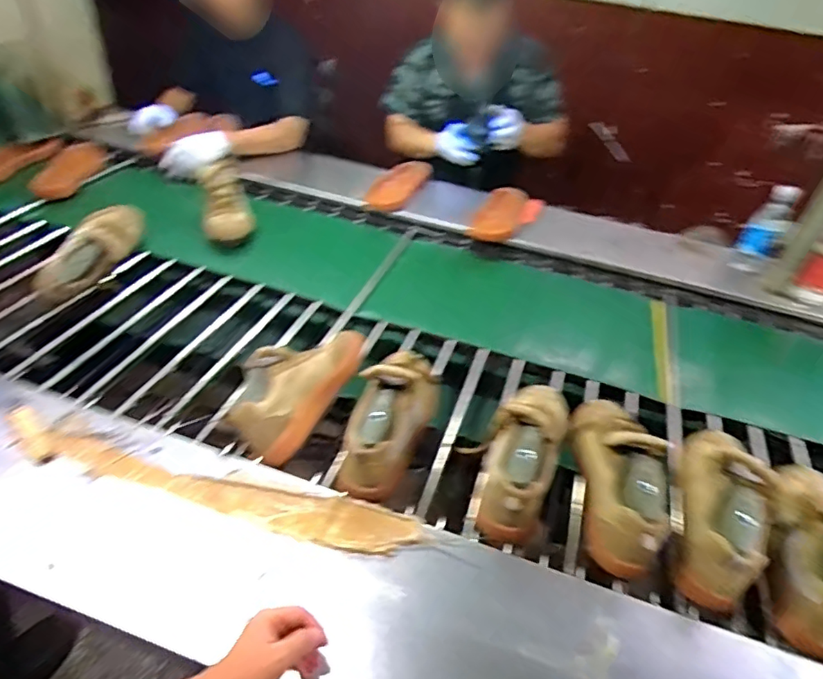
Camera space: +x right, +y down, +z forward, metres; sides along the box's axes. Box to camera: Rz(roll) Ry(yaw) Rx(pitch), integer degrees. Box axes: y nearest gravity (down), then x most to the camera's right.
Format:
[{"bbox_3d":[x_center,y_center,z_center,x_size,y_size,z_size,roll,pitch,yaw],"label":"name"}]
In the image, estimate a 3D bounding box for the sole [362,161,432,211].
[{"bbox_3d":[-0.041,-0.425,1.490,0.125,0.027,0.248,33,63,22],"label":"sole"}]

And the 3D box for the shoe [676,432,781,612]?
[{"bbox_3d":[0.438,0.222,0.753,0.101,0.144,0.271,16,44,13],"label":"shoe"}]

